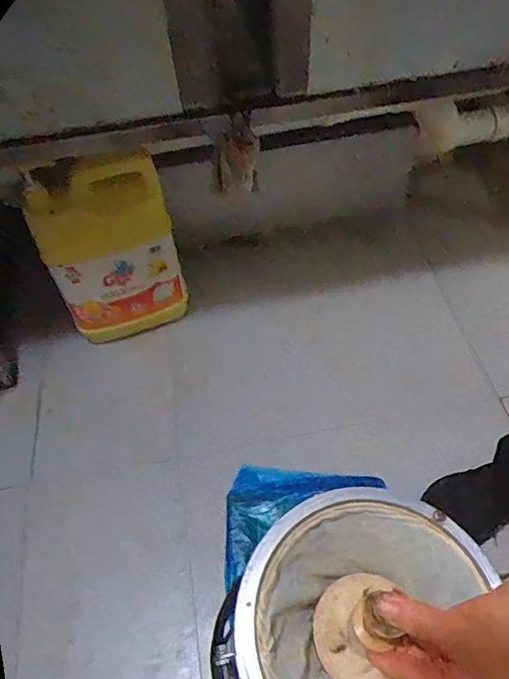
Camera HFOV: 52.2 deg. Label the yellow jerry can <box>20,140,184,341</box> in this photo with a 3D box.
[{"bbox_3d":[-0.248,-0.158,0.929,0.225,0.336,0.108,-16,55,-9],"label":"yellow jerry can"}]

